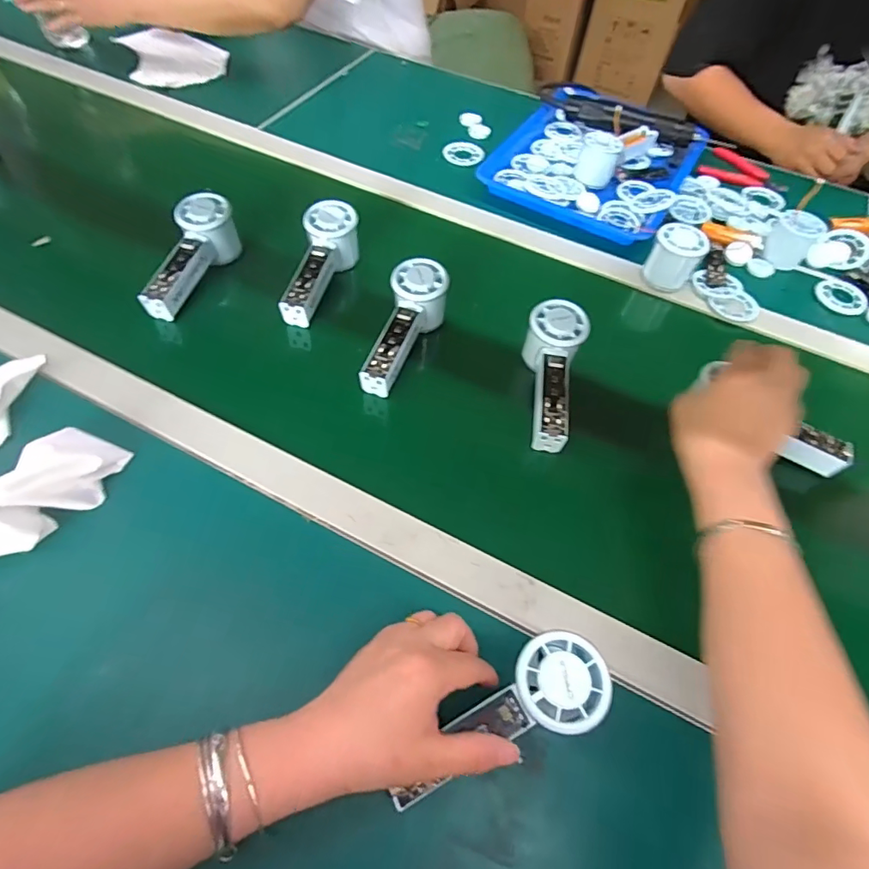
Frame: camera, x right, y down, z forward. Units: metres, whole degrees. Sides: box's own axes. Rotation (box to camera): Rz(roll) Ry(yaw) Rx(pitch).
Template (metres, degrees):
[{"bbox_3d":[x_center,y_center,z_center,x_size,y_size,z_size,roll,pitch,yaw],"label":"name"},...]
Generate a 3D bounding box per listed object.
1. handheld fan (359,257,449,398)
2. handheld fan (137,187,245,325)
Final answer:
[{"bbox_3d":[-0.032,-0.108,0.524,0.055,0.048,0.152,20,74,8],"label":"handheld fan"},{"bbox_3d":[-0.275,-0.196,0.565,0.053,0.059,0.155,17,71,6],"label":"handheld fan"}]

